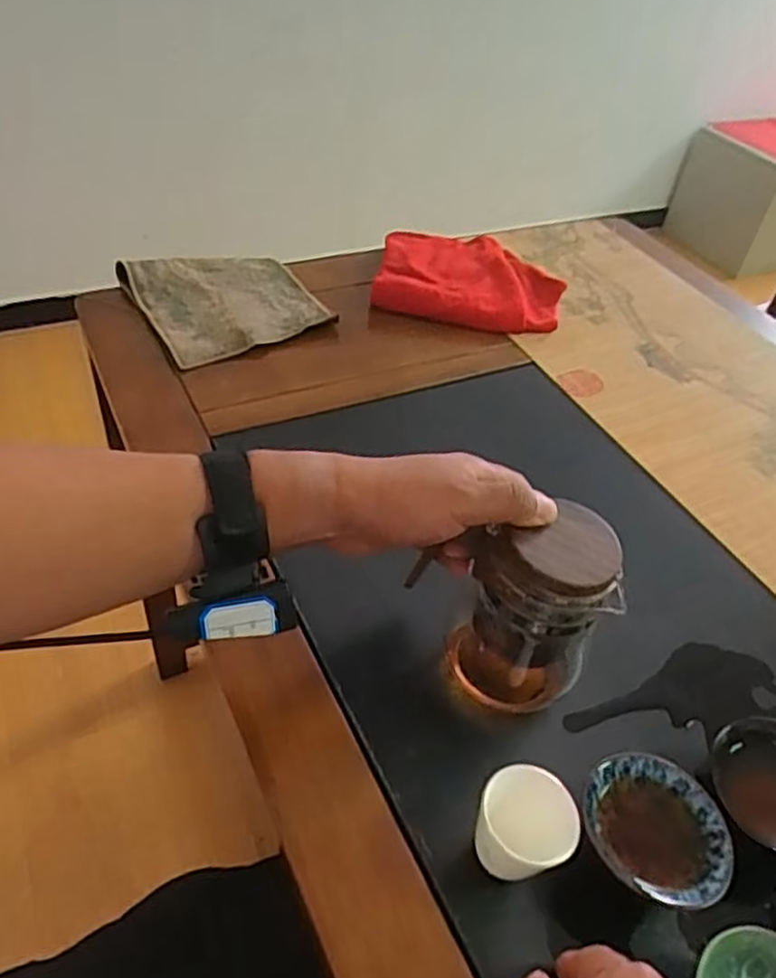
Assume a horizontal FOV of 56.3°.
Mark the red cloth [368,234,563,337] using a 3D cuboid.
[{"bbox_3d":[0.099,-0.258,0.866,0.209,0.032,0.187,9,44,3],"label":"red cloth"}]

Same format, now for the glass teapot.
[{"bbox_3d":[0.074,0.075,0.474,0.126,0.147,0.068,28,48,11],"label":"glass teapot"}]

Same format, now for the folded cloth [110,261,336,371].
[{"bbox_3d":[-0.177,-0.209,0.786,0.175,0.018,0.173,-23,51,-27],"label":"folded cloth"}]

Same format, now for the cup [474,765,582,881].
[{"bbox_3d":[0.077,0.195,0.410,0.054,0.056,0.056,3,44,-3],"label":"cup"}]

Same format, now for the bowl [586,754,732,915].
[{"bbox_3d":[0.154,0.204,0.428,0.081,0.036,0.084,3,44,-3],"label":"bowl"}]

